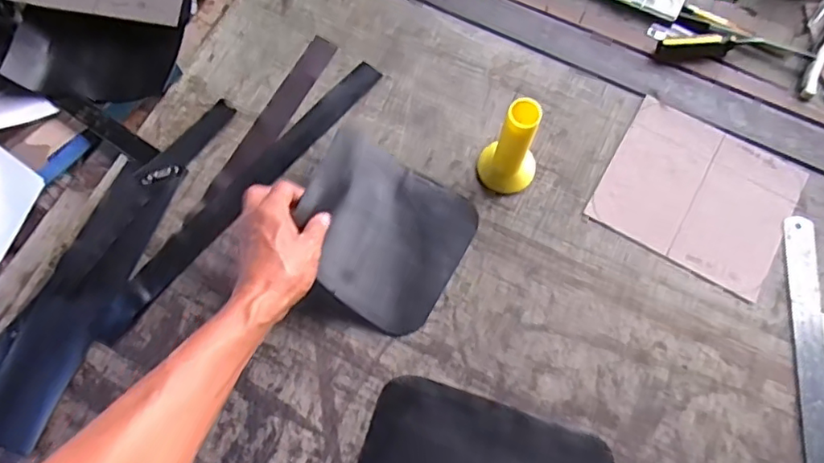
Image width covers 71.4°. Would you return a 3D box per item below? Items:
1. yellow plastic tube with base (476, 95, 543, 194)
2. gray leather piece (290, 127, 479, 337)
[{"bbox_3d":[0.100,-0.082,0.562,0.058,0.124,0.048,12,72,5],"label":"yellow plastic tube with base"},{"bbox_3d":[-0.030,-0.006,0.568,0.160,0.083,0.162,0,72,1],"label":"gray leather piece"}]

